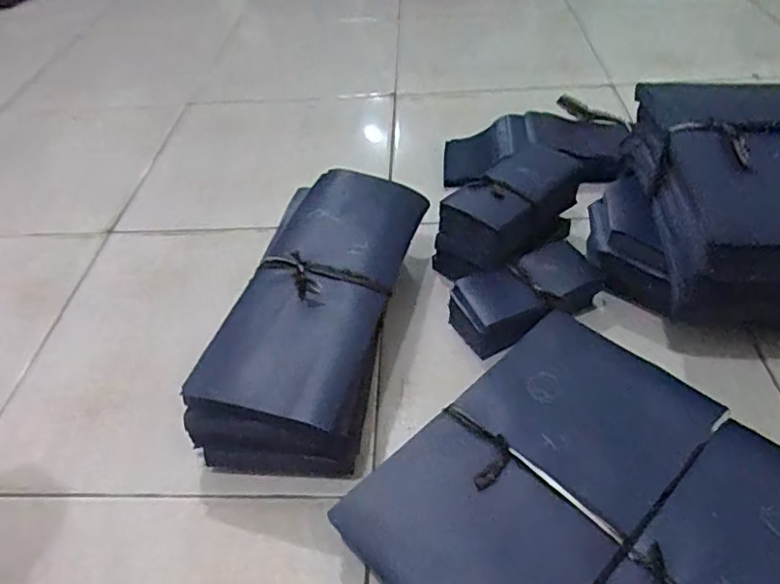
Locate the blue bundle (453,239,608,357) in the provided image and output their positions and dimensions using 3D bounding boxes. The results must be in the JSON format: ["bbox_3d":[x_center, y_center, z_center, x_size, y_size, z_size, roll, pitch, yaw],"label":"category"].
[{"bbox_3d":[0.154,0.003,0.654,0.169,0.059,0.100,-28,48,-21],"label":"blue bundle"}]

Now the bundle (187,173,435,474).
[{"bbox_3d":[-0.069,0.015,0.631,0.160,0.103,0.360,6,46,13],"label":"bundle"}]

